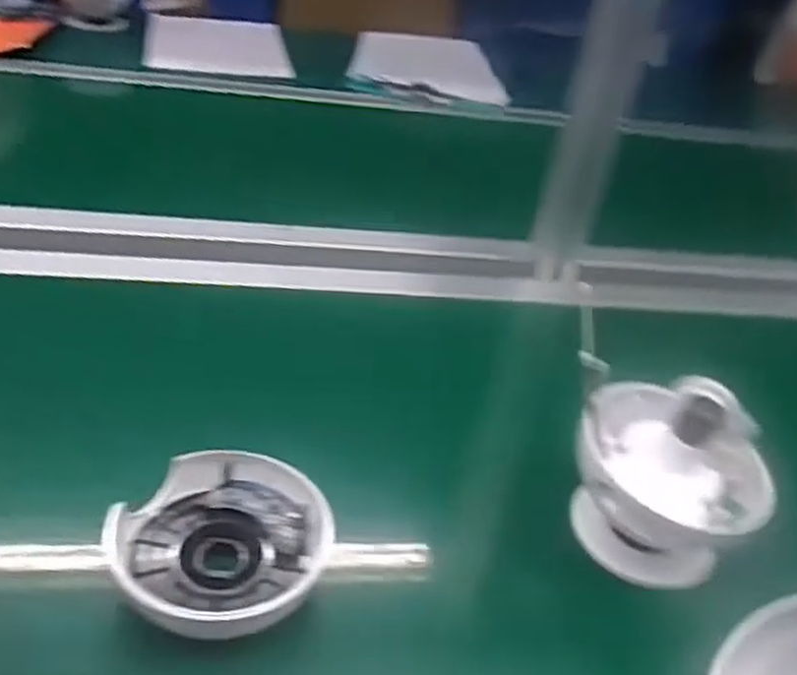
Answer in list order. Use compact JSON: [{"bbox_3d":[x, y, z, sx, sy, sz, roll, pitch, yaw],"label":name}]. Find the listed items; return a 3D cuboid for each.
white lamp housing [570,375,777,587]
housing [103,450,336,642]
[{"bbox_3d":[0.175,0.090,0.510,0.115,0.116,0.101,21,37,15],"label":"white lamp housing"},{"bbox_3d":[-0.101,0.122,0.446,0.115,0.053,0.112,7,36,-5],"label":"housing"}]

